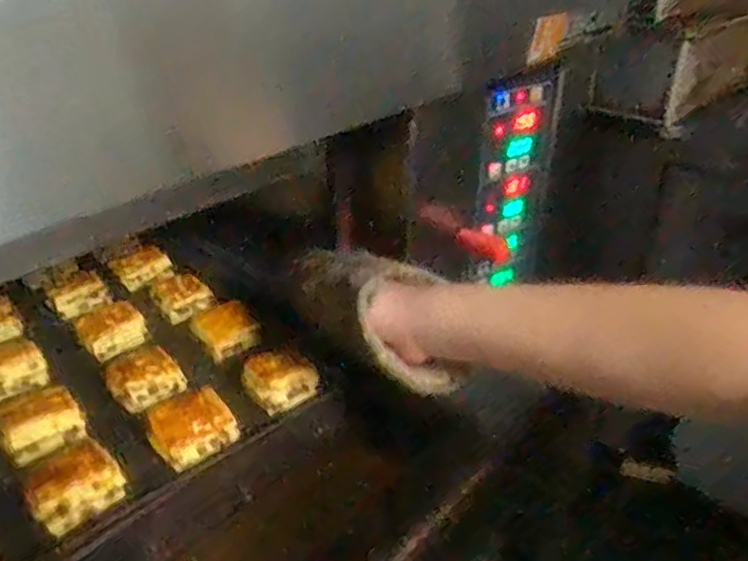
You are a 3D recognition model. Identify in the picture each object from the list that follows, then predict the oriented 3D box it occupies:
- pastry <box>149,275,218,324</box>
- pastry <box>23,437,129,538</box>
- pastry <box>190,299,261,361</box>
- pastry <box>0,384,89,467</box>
[{"bbox_3d":[-0.221,0.018,0.727,0.056,0.030,0.056,33,43,32],"label":"pastry"},{"bbox_3d":[-0.236,0.160,0.491,0.051,0.027,0.061,32,42,32],"label":"pastry"},{"bbox_3d":[-0.157,0.053,0.667,0.057,0.033,0.051,-21,43,-34],"label":"pastry"},{"bbox_3d":[-0.295,0.122,0.551,0.063,0.026,0.061,-24,45,-37],"label":"pastry"}]

